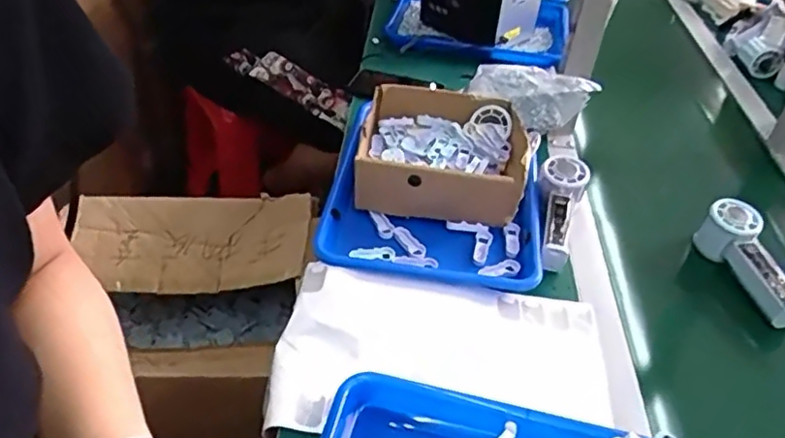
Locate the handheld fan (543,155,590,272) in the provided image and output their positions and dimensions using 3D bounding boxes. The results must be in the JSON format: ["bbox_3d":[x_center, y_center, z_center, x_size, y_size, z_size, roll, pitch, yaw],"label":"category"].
[{"bbox_3d":[0.200,-0.011,0.742,0.055,0.035,0.158,13,58,9],"label":"handheld fan"}]

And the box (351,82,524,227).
[{"bbox_3d":[0.065,-0.088,0.800,0.204,0.068,0.206,7,40,3],"label":"box"}]

